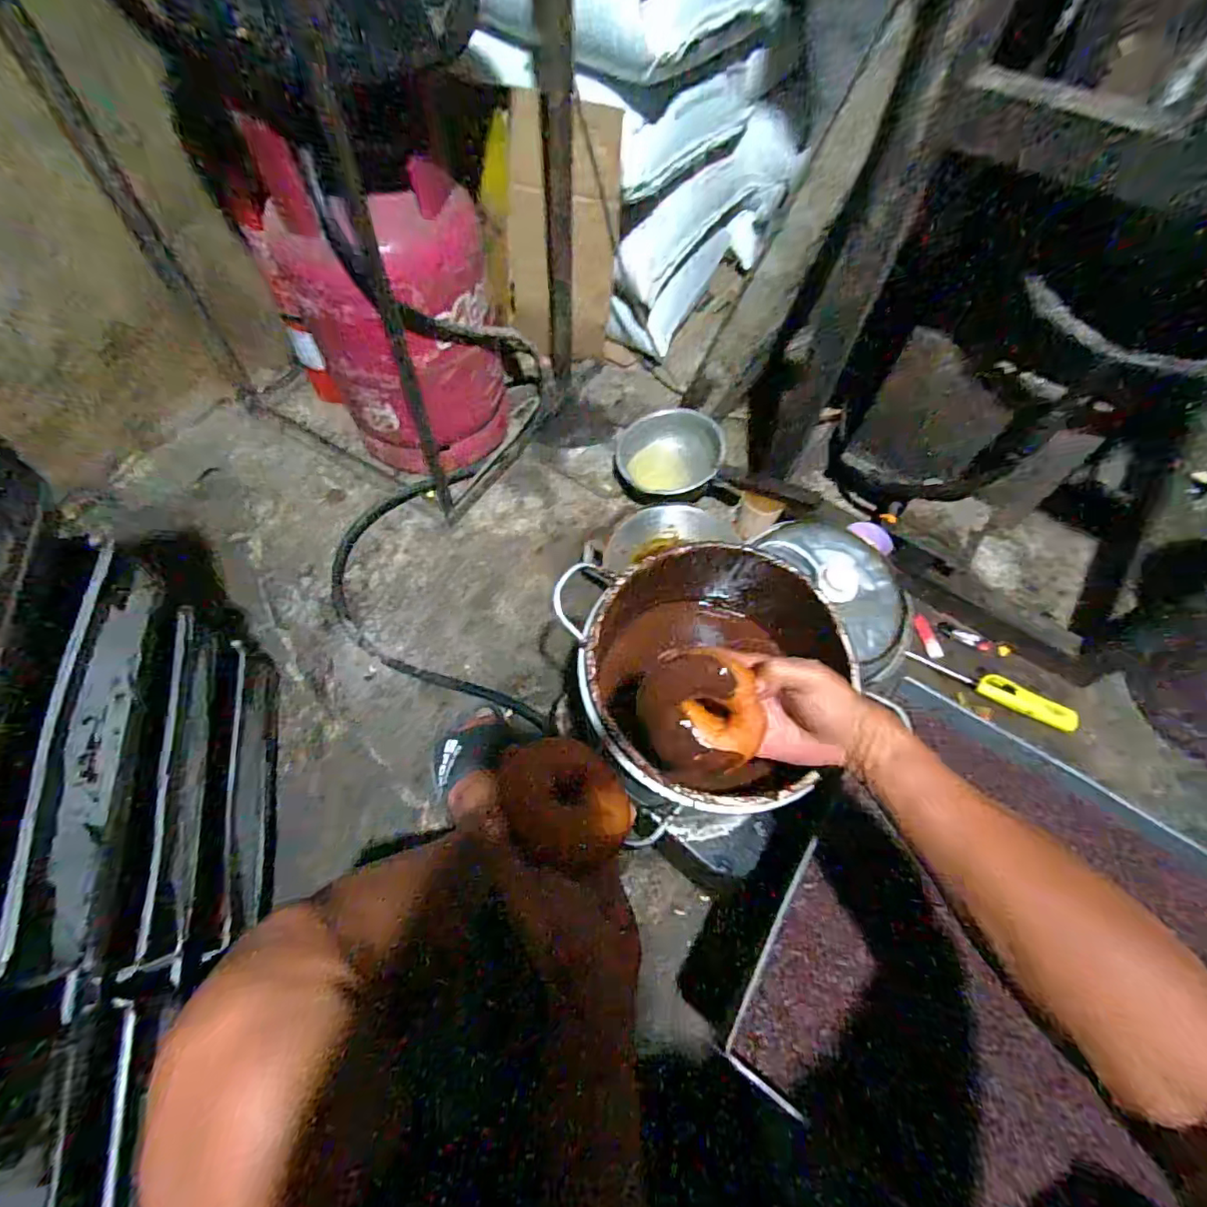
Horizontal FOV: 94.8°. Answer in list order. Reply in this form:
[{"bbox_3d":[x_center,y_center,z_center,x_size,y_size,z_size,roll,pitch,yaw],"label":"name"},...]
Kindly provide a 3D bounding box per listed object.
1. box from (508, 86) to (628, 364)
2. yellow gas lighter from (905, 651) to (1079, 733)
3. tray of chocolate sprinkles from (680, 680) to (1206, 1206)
[{"bbox_3d":[-0.073,-0.625,0.991,0.196,0.414,0.055,-12,54,-13],"label":"box"},{"bbox_3d":[0.621,0.131,0.889,0.253,0.021,0.039,27,63,12],"label":"yellow gas lighter"},{"bbox_3d":[0.416,0.365,0.545,0.479,0.068,0.450,31,64,14],"label":"tray of chocolate sprinkles"}]

